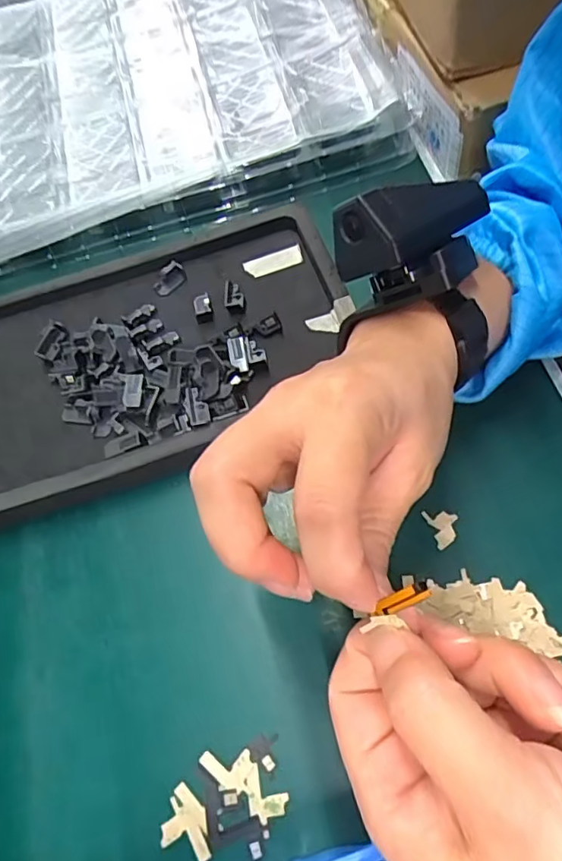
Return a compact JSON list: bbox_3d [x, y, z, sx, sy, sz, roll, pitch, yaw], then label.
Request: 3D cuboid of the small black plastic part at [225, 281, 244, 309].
[{"bbox_3d":[-0.030,-0.084,0.343,0.013,0.008,0.020,-10,62,6],"label":"small black plastic part"}]

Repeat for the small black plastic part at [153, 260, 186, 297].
[{"bbox_3d":[-0.073,-0.100,0.355,0.022,0.014,0.011,-38,63,-9],"label":"small black plastic part"}]

